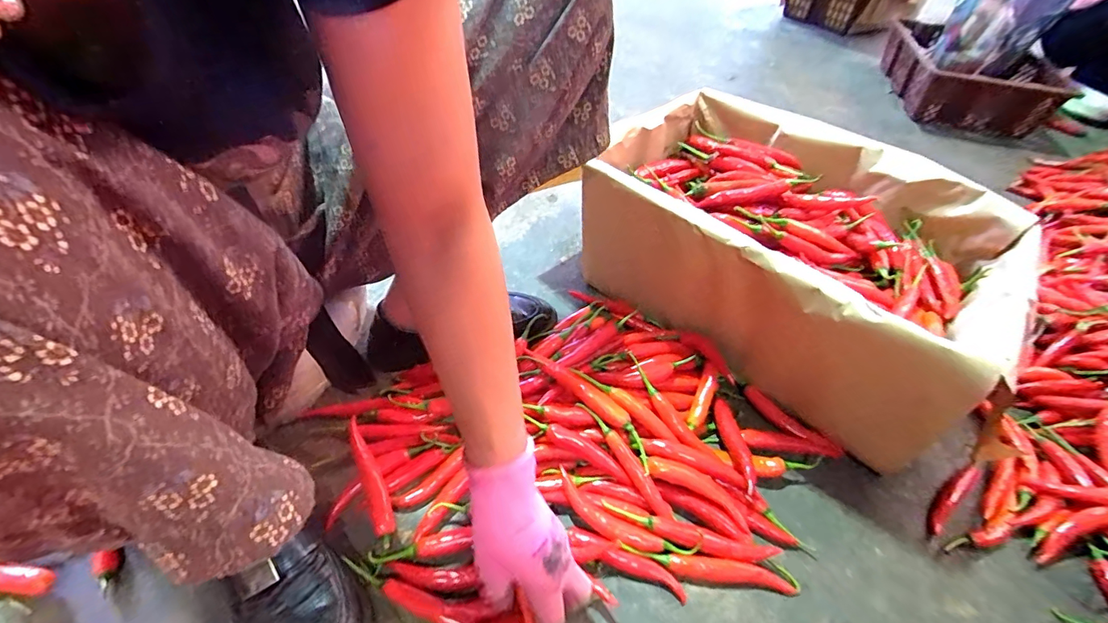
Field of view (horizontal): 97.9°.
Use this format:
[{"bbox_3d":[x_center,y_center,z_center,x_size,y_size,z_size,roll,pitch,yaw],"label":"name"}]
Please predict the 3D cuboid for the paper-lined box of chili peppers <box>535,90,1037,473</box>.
[{"bbox_3d":[0.290,-0.090,0.622,0.451,0.179,0.346,32,55,22],"label":"paper-lined box of chili peppers"}]

